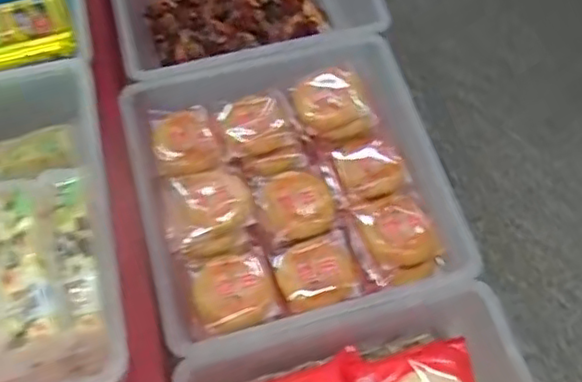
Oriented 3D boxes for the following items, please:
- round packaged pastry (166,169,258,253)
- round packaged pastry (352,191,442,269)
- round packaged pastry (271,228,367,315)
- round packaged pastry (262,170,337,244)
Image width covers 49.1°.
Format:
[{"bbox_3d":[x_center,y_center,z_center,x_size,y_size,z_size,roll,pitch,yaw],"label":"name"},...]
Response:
[{"bbox_3d":[-0.088,0.014,0.646,0.092,0.023,0.072,-25,68,-14],"label":"round packaged pastry"},{"bbox_3d":[0.108,0.039,0.652,0.076,0.028,0.081,1,64,-2],"label":"round packaged pastry"},{"bbox_3d":[0.025,0.080,0.641,0.077,0.027,0.069,-16,66,-10],"label":"round packaged pastry"},{"bbox_3d":[0.007,0.012,0.665,0.072,0.021,0.071,1,64,-2],"label":"round packaged pastry"}]

